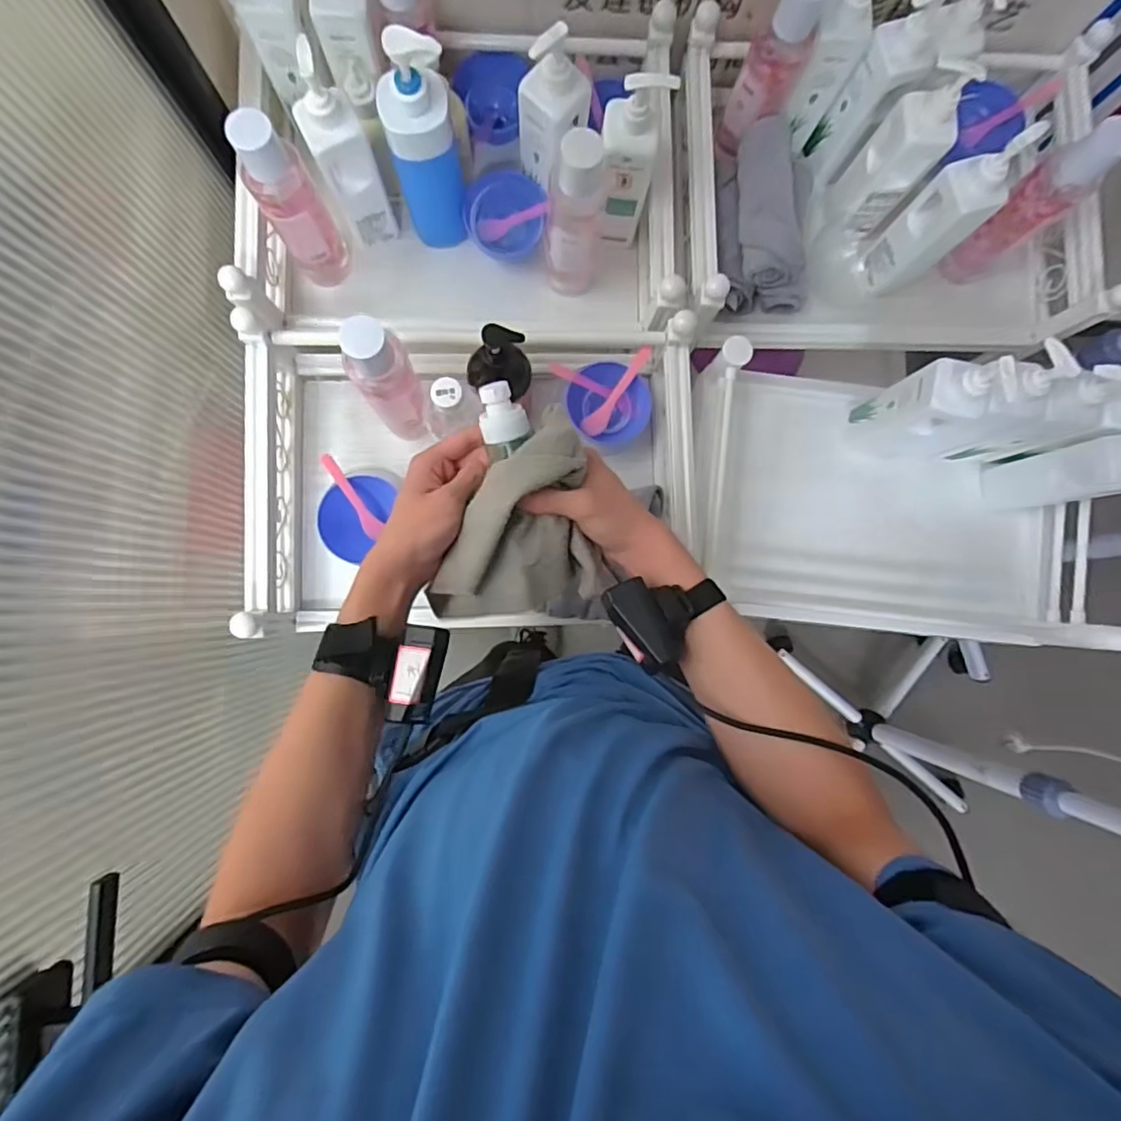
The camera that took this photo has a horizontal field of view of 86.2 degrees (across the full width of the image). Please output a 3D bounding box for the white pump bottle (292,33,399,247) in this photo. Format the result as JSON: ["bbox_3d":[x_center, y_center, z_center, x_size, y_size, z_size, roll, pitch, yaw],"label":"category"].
[{"bbox_3d":[-0.229,-0.428,0.643,0.062,0.218,0.052,-30,89,-4],"label":"white pump bottle"}]

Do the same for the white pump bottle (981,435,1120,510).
[{"bbox_3d":[0.570,-0.097,0.683,0.052,0.207,0.060,-9,87,-4],"label":"white pump bottle"}]

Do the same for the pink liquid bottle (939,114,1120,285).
[{"bbox_3d":[0.536,-0.403,0.680,0.076,0.213,0.060,-36,89,-5],"label":"pink liquid bottle"}]

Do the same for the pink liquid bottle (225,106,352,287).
[{"bbox_3d":[-0.287,-0.380,0.652,0.064,0.223,0.048,-31,89,-5],"label":"pink liquid bottle"}]

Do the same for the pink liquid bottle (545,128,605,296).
[{"bbox_3d":[0.020,-0.380,0.671,0.061,0.227,0.075,15,86,-2],"label":"pink liquid bottle"}]

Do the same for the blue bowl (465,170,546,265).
[{"bbox_3d":[-0.065,-0.432,0.748,0.096,0.095,0.053,-15,43,11],"label":"blue bowl"}]

